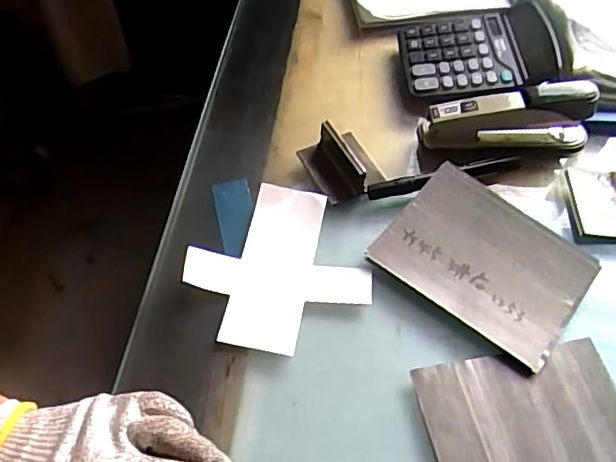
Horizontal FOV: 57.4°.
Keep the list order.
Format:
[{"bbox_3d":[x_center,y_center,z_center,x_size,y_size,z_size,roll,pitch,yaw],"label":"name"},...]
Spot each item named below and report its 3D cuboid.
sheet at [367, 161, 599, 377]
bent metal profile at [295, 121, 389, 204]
[{"bbox_3d":[0.140,0.022,0.446,0.147,0.007,0.117,36,65,19],"label":"sheet"},{"bbox_3d":[0.030,-0.063,0.490,0.056,0.031,0.066,-21,59,-16],"label":"bent metal profile"}]

